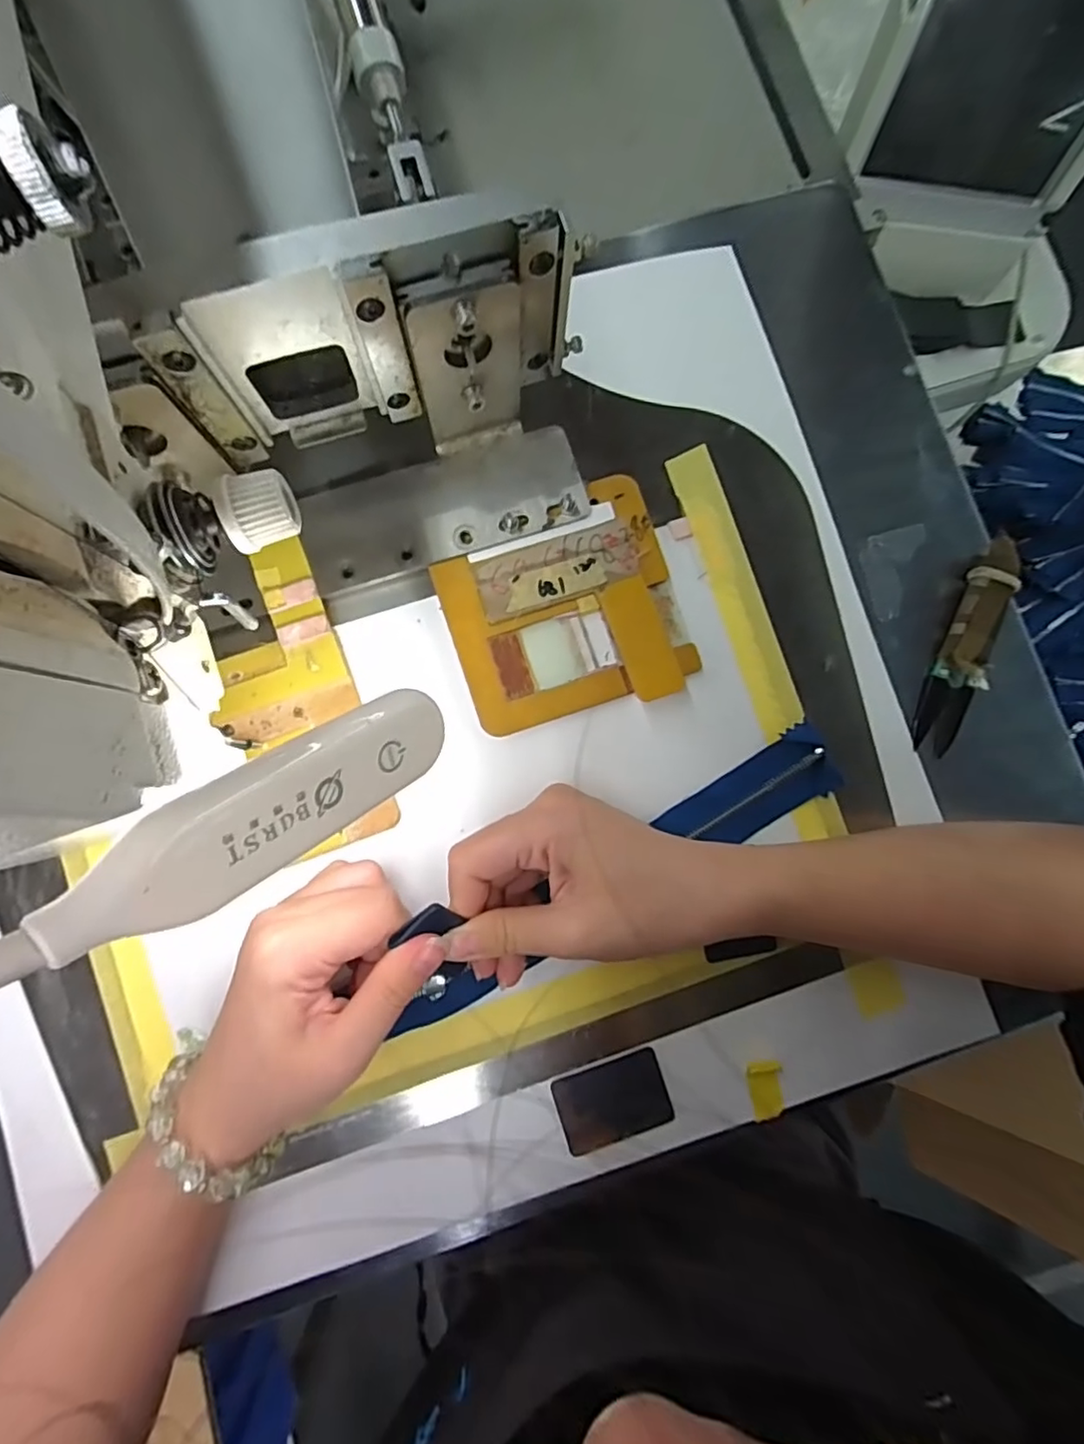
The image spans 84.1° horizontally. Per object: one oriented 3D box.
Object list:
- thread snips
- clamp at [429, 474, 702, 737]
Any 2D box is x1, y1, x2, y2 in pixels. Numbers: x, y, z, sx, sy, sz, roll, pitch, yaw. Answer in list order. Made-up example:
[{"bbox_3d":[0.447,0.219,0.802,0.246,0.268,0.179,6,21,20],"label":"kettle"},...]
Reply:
[{"bbox_3d":[0.223,-0.042,0.309,0.024,0.015,0.117,23,83,0],"label":"thread snips"},{"bbox_3d":[0.012,-0.056,0.297,0.112,0.015,0.106,-20,85,-5],"label":"clamp"}]

